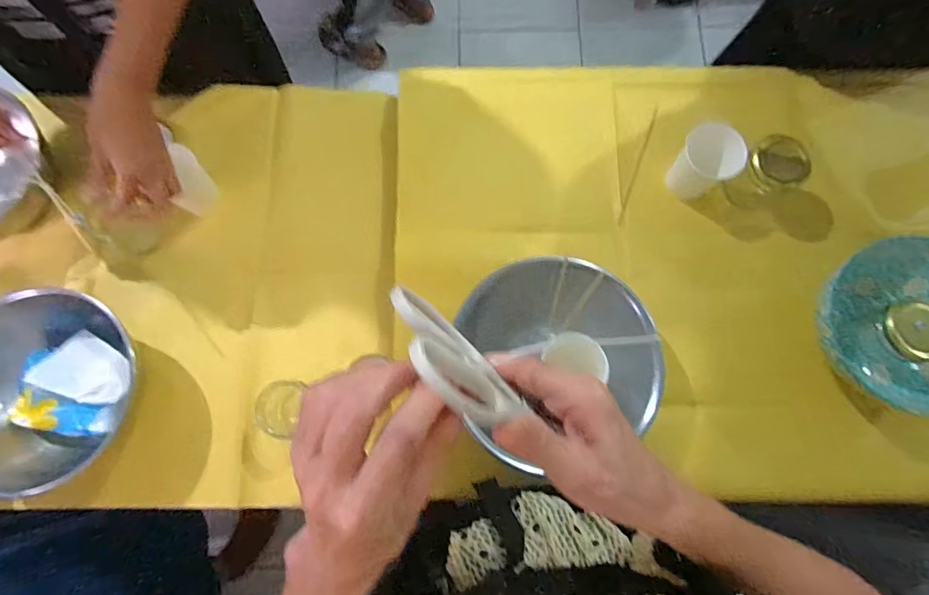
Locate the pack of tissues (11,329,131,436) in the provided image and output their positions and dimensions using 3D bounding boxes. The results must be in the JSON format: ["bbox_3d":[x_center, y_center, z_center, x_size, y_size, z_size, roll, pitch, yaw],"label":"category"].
[{"bbox_3d":[-0.490,0.109,0.613,0.140,0.055,0.123,10,78,2],"label":"pack of tissues"}]

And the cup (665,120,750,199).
[{"bbox_3d":[0.317,-0.177,0.637,0.076,0.089,0.076,0,78,0],"label":"cup"}]

